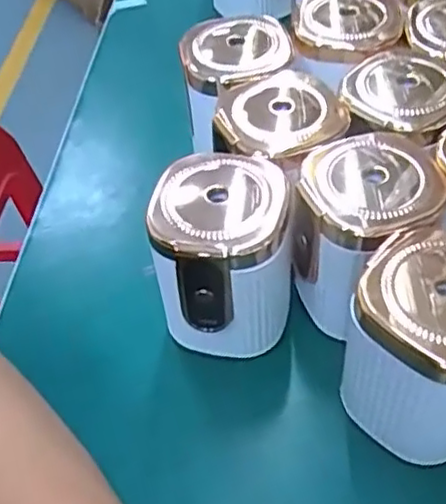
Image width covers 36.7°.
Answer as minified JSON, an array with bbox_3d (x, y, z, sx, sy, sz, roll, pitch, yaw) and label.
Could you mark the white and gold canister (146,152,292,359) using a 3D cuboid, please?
[{"bbox_3d":[0.001,0.000,0.286,0.057,0.076,0.059,-3,48,4],"label":"white and gold canister"}]

